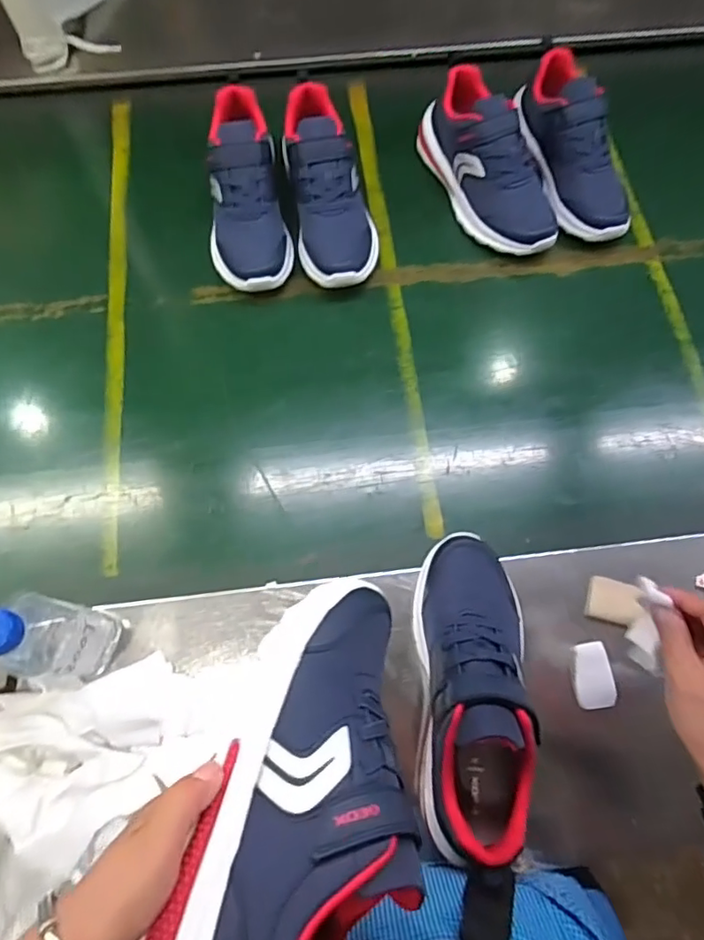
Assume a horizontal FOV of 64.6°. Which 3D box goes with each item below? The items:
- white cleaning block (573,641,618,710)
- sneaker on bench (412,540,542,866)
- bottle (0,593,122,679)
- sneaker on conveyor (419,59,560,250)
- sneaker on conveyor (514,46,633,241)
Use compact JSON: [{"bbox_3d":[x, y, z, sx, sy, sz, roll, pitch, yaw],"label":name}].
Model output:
[{"bbox_3d":[0.228,0.193,0.524,0.034,0.011,0.058,-9,71,-4],"label":"white cleaning block"},{"bbox_3d":[0.100,0.177,0.470,0.091,0.093,0.255,7,71,2],"label":"sneaker on bench"},{"bbox_3d":[-0.255,0.144,0.476,0.066,0.190,0.062,16,71,5],"label":"bottle"},{"bbox_3d":[0.174,-0.388,0.718,0.081,0.114,0.244,-25,73,-10],"label":"sneaker on conveyor"},{"bbox_3d":[0.295,-0.418,0.721,0.083,0.096,0.249,-17,84,-8],"label":"sneaker on conveyor"}]

